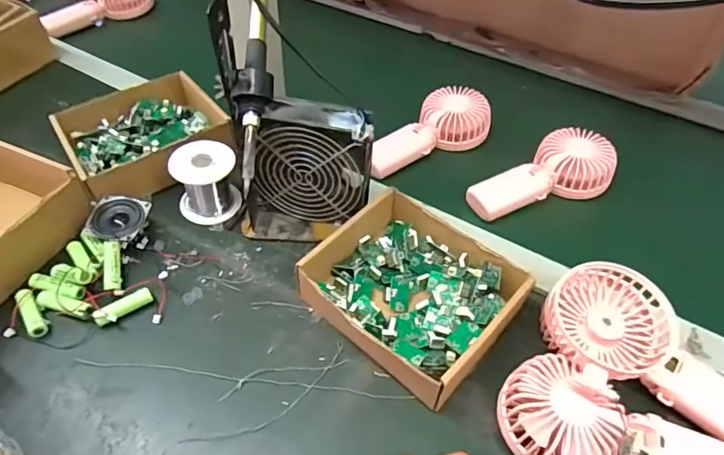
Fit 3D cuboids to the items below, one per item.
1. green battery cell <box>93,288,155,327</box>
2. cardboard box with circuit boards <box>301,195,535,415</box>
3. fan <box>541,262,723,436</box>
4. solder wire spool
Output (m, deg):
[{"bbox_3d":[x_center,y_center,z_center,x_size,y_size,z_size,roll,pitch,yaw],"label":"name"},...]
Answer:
[{"bbox_3d":[-0.217,0.073,0.458,0.051,0.015,0.017,-32,56,-26],"label":"green battery cell"},{"bbox_3d":[0.045,0.056,0.456,0.169,0.050,0.140,35,56,27],"label":"cardboard box with circuit boards"},{"bbox_3d":[0.235,0.102,0.393,0.183,0.047,0.087,35,58,8],"label":"fan"},{"bbox_3d":[-0.166,-0.050,0.533,0.064,0.065,0.063,5,49,3],"label":"solder wire spool"}]

